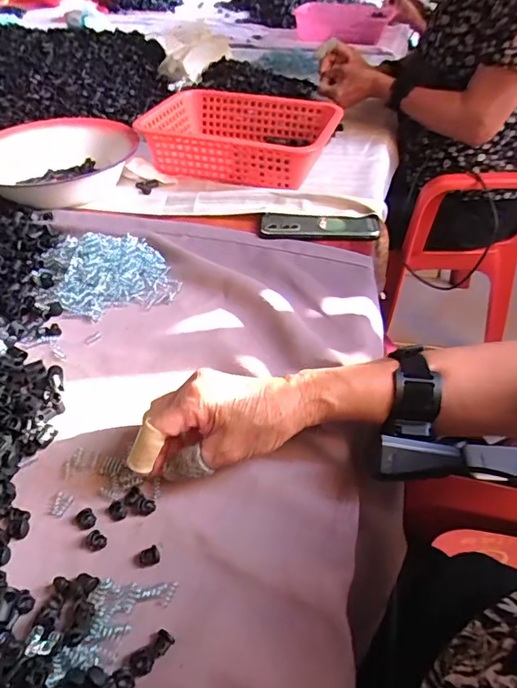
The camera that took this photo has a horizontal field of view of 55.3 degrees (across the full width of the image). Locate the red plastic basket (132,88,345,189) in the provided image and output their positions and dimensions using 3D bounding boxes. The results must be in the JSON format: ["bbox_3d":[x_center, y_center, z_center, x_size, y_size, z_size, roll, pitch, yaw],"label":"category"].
[{"bbox_3d":[-0.040,-0.348,0.827,0.318,0.072,0.243,13,45,15],"label":"red plastic basket"}]

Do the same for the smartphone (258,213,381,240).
[{"bbox_3d":[0.085,-0.163,0.680,0.163,0.009,0.060,1,42,2],"label":"smartphone"}]

